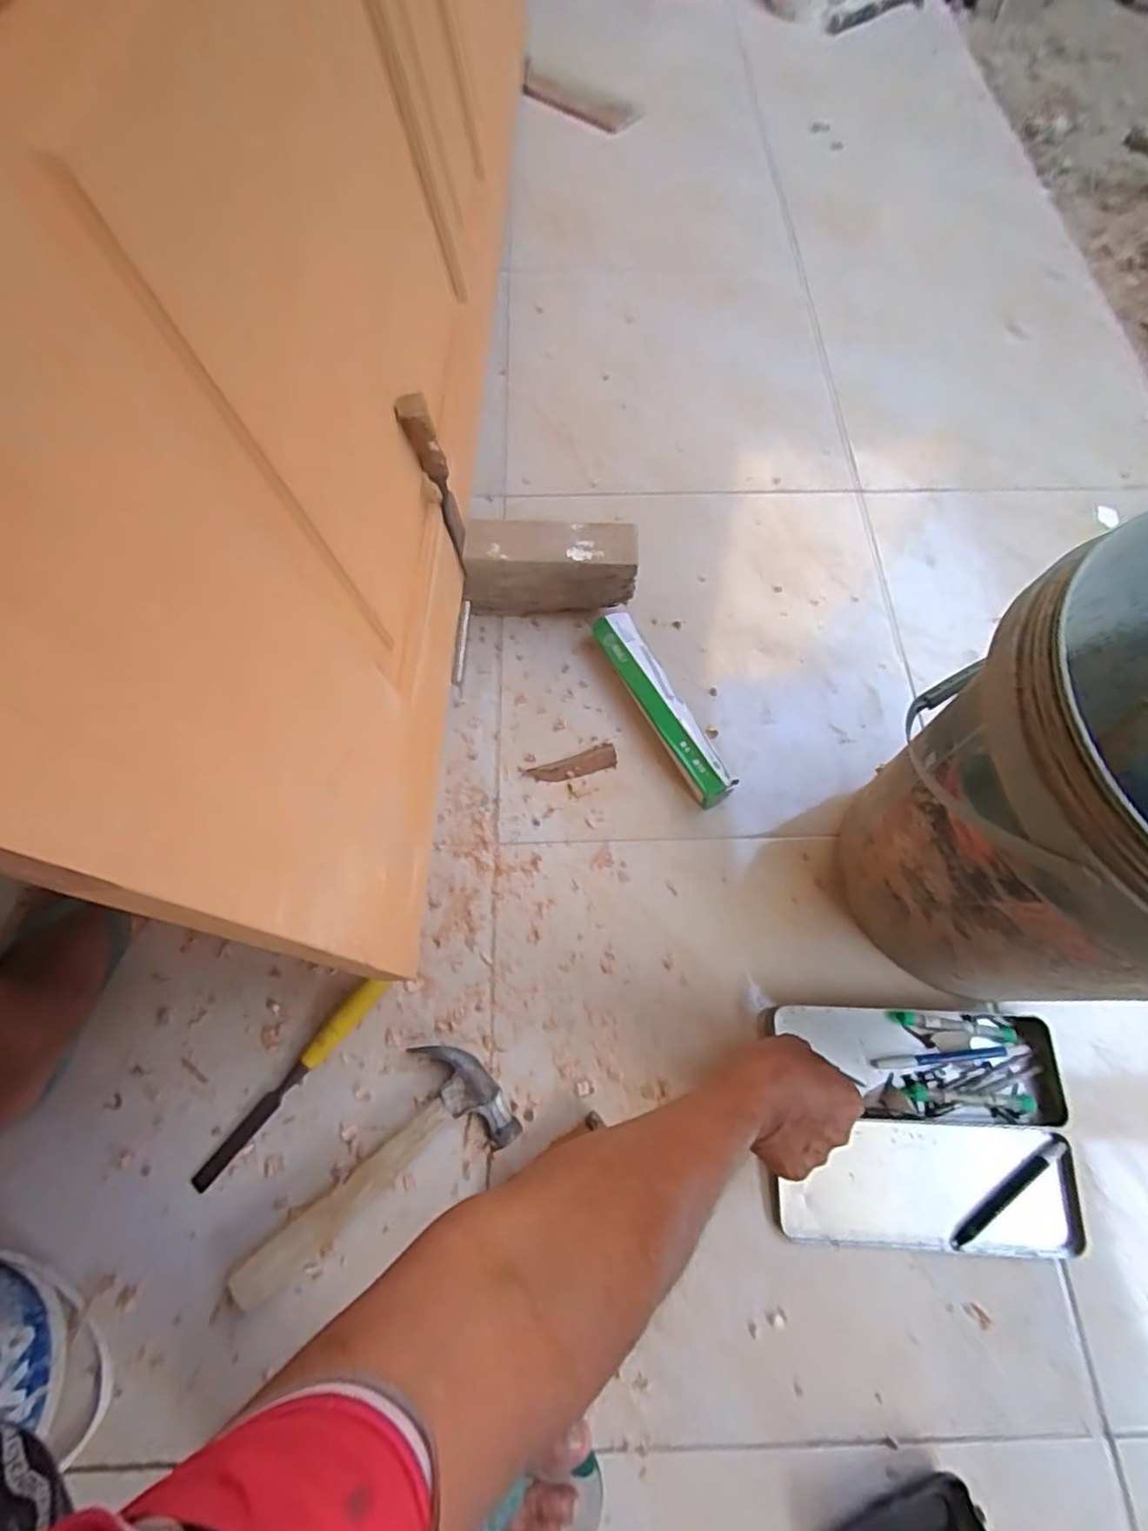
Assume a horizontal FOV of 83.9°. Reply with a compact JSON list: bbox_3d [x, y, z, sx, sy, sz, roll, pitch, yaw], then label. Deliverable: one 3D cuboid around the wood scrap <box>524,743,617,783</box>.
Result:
[{"bbox_3d":[0.000,0.002,0.735,0.102,0.006,0.028,-17,68,-6],"label":"wood scrap"}]

